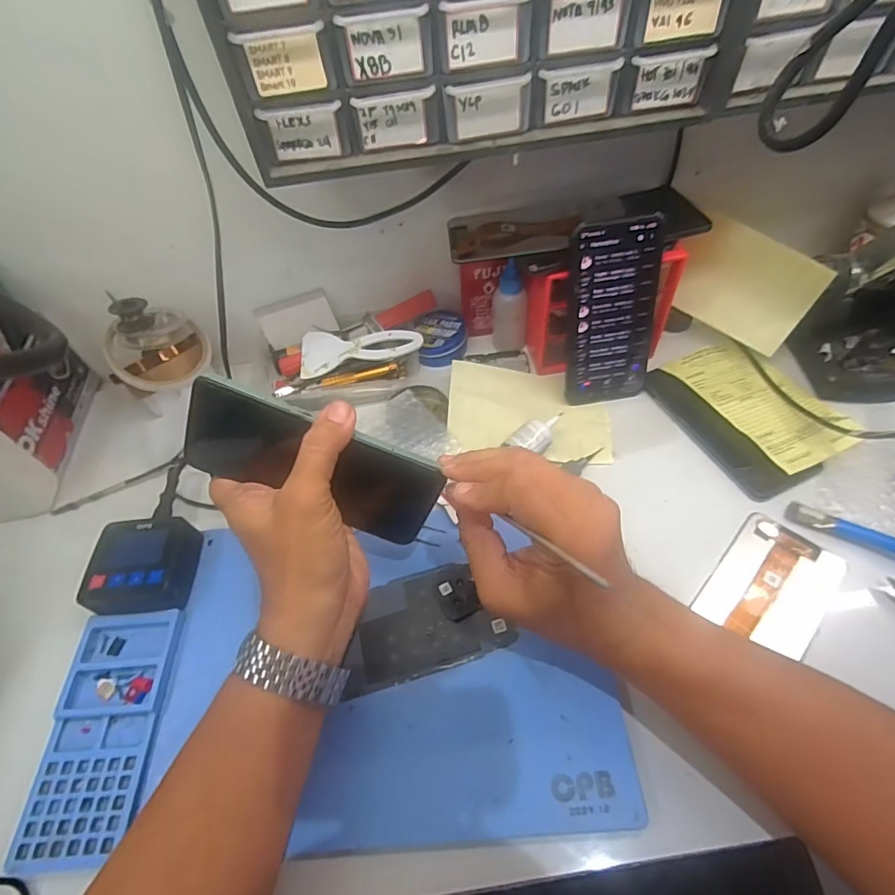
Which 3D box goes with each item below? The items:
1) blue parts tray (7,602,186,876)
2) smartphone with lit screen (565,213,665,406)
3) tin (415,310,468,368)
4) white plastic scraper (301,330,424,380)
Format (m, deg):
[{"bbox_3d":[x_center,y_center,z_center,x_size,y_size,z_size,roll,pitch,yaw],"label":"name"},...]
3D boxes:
[{"bbox_3d":[-0.231,0.189,0.337,0.071,0.010,0.147,-6,55,2],"label":"blue parts tray"},{"bbox_3d":[0.147,-0.114,0.443,0.076,0.163,0.007,-8,36,0],"label":"smartphone with lit screen"},{"bbox_3d":[-0.006,-0.120,0.537,0.053,0.030,0.057,-3,54,4],"label":"tin"},{"bbox_3d":[-0.090,-0.105,0.516,0.126,0.007,0.051,-9,72,6],"label":"white plastic scraper"}]

